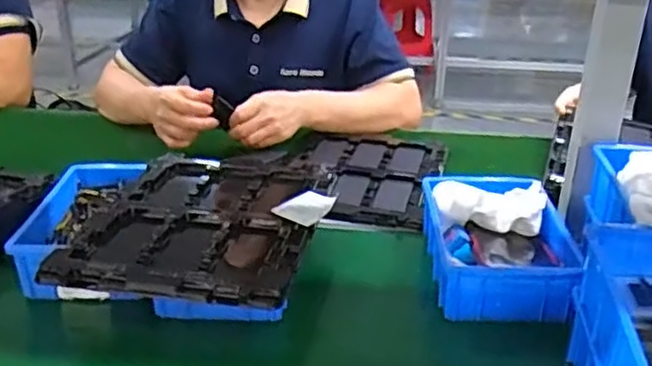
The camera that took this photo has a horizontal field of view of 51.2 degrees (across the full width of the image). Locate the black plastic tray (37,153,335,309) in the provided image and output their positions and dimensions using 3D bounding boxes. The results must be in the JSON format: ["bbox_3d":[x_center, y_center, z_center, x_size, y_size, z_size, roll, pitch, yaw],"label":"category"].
[{"bbox_3d":[-0.121,0.033,0.712,0.220,0.026,0.293,5,25,8],"label":"black plastic tray"}]

